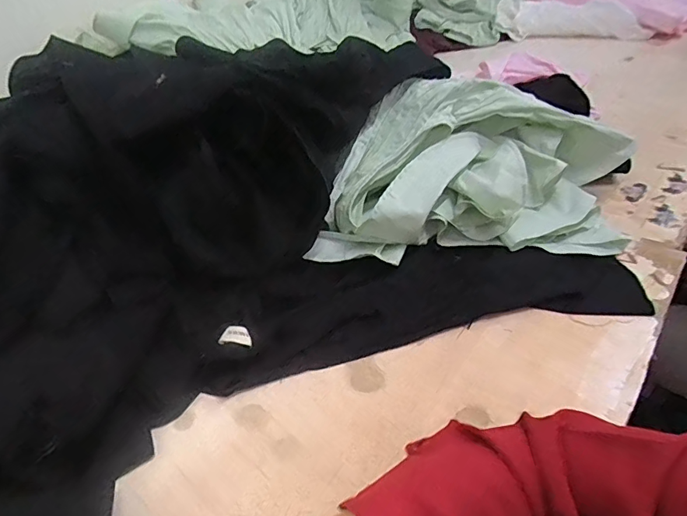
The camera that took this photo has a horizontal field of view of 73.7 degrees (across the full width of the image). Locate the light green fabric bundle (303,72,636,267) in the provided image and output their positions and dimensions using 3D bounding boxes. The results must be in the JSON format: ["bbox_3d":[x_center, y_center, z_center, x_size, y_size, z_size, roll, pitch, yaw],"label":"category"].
[{"bbox_3d":[0.181,-0.127,0.647,0.462,0.158,0.230,-7,38,-1],"label":"light green fabric bundle"}]

